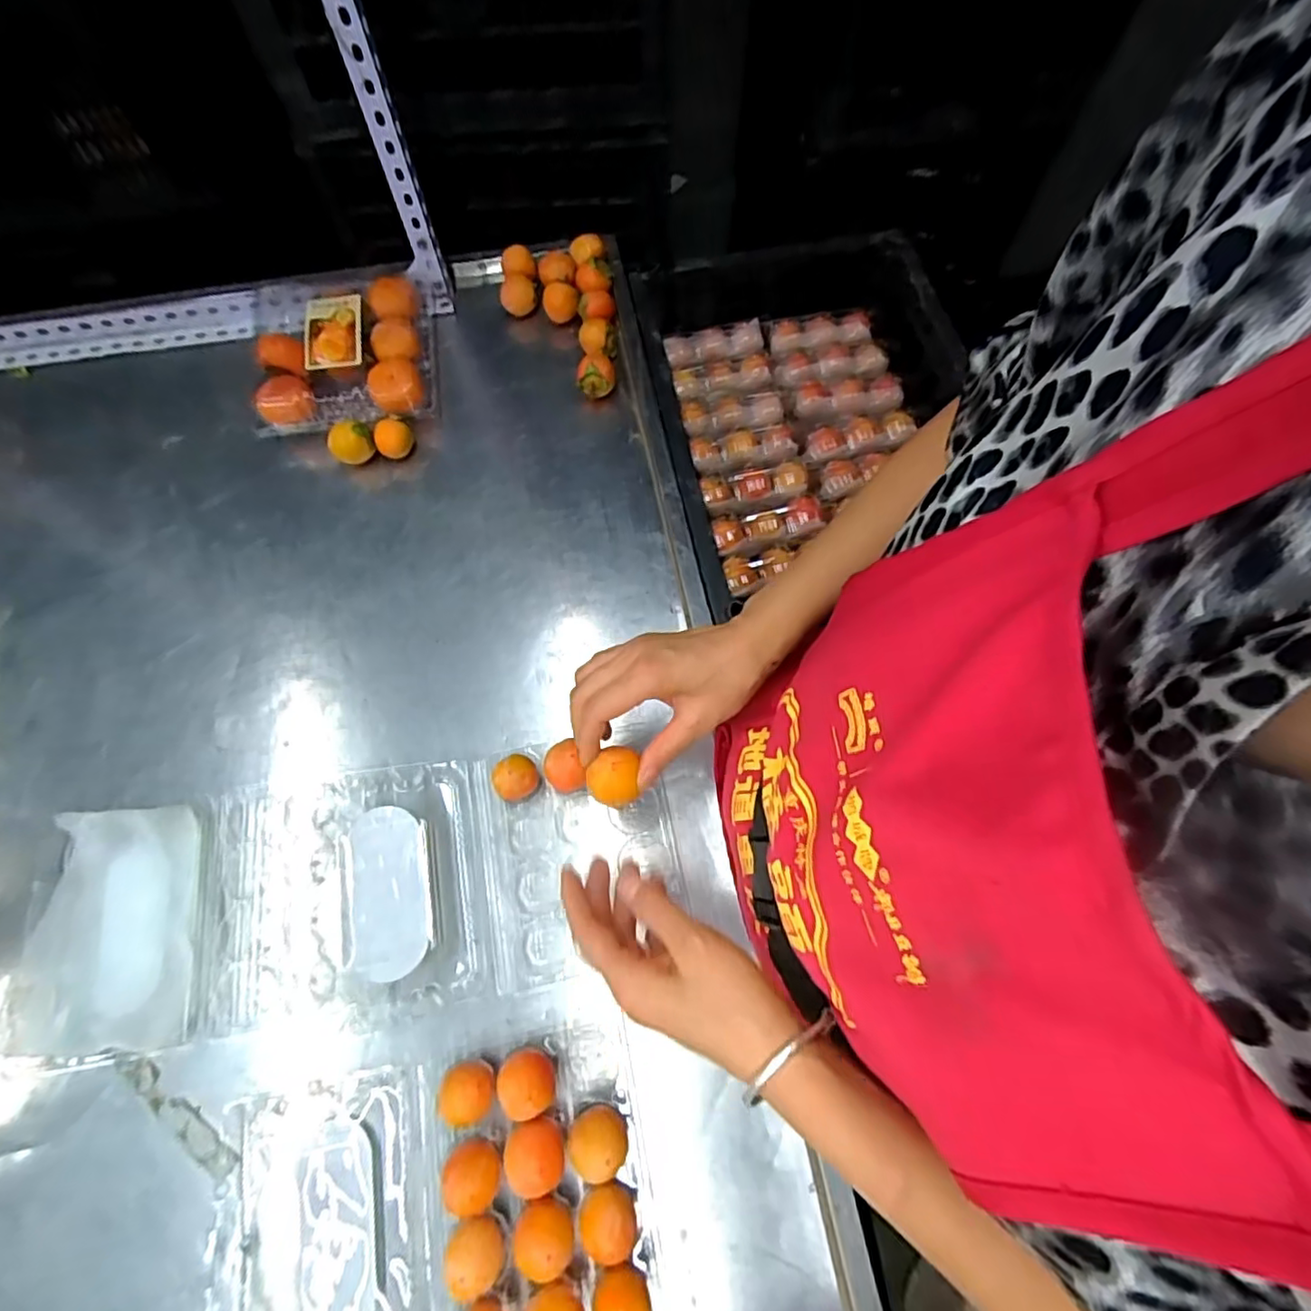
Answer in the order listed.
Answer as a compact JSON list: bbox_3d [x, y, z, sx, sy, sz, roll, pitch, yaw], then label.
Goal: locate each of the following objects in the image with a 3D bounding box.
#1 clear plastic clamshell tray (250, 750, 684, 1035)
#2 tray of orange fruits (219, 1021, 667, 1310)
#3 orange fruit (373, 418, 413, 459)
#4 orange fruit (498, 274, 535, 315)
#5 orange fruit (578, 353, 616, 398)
[{"bbox_3d":[-0.170,0.184,0.518,0.373,0.046,0.198,-9,71,-3],"label":"clear plastic clamshell tray"},{"bbox_3d":[-0.164,0.400,0.435,0.309,0.056,0.213,-10,71,-3],"label":"tray of orange fruits"},{"bbox_3d":[-0.289,-0.239,0.671,0.039,0.035,0.032,-28,73,-9],"label":"orange fruit"},{"bbox_3d":[-0.167,-0.435,0.737,0.042,0.044,0.033,-13,71,-5],"label":"orange fruit"},{"bbox_3d":[-0.068,-0.319,0.697,0.043,0.046,0.043,-4,71,-1],"label":"orange fruit"}]

